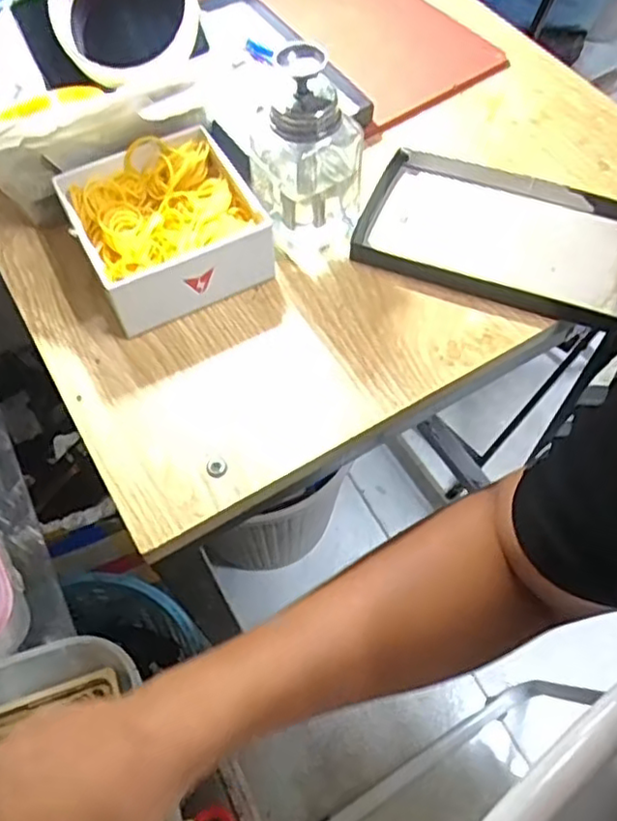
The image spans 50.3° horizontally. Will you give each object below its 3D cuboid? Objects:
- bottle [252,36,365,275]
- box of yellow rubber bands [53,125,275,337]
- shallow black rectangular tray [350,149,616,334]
[{"bbox_3d":[0.001,-0.148,0.383,0.049,0.119,0.050,27,64,15],"label":"bottle"},{"bbox_3d":[-0.084,-0.113,0.408,0.108,0.051,0.102,-27,63,-13],"label":"box of yellow rubber bands"},{"bbox_3d":[0.123,-0.114,0.426,0.174,0.027,0.100,19,63,12],"label":"shallow black rectangular tray"}]

